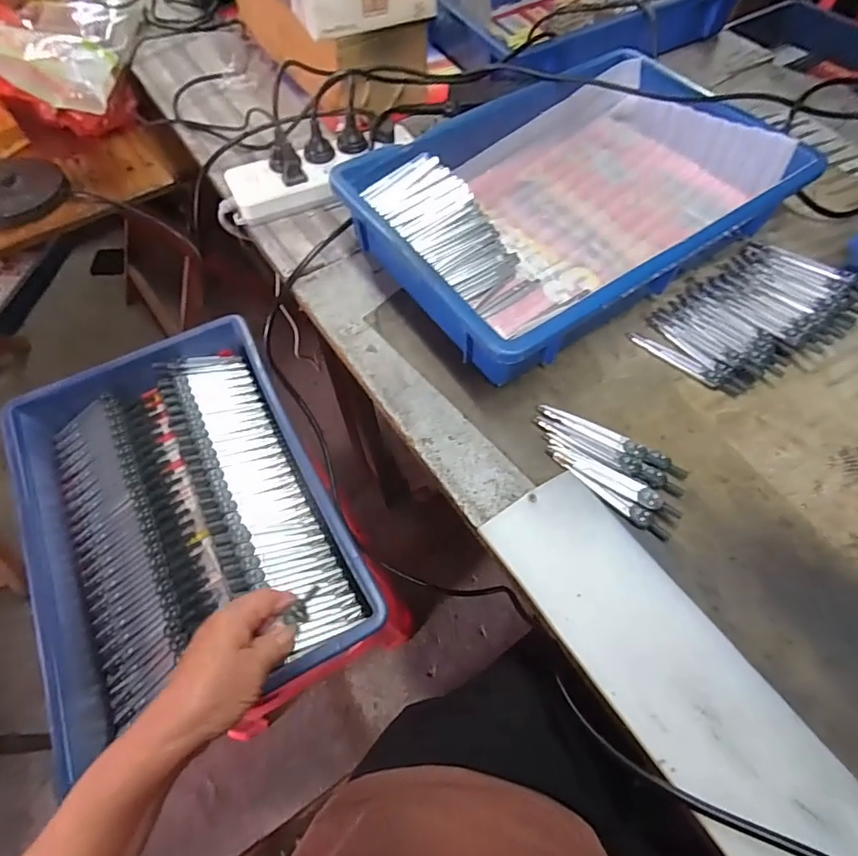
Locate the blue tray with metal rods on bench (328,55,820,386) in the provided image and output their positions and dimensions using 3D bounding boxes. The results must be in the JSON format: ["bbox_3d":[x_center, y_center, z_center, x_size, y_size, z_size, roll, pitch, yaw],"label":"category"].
[{"bbox_3d":[0.154,-0.248,0.526,0.427,0.063,0.292,-30,65,-16],"label":"blue tray with metal rods on bench"}]

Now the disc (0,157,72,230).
[{"bbox_3d":[-0.624,-0.357,0.751,0.152,0.037,0.152,0,61,0],"label":"disc"}]

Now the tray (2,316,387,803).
[{"bbox_3d":[-0.276,0.085,0.547,0.294,0.083,0.422,-26,64,-14],"label":"tray"}]

